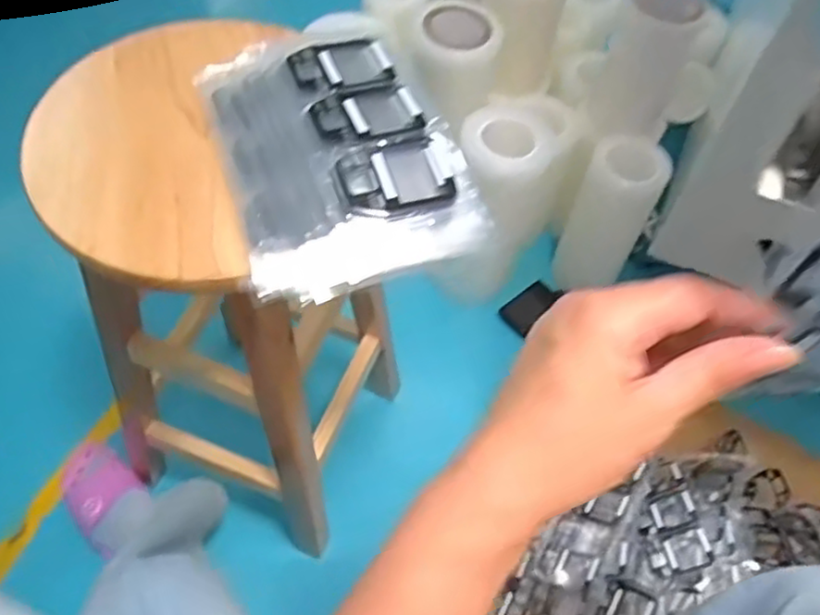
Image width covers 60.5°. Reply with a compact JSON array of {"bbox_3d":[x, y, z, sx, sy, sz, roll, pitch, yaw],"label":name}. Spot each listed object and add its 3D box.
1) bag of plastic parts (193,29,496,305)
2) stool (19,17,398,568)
[{"bbox_3d":[-0.056,-0.115,0.518,0.158,0.067,0.224,-13,59,-13],"label":"bag of plastic parts"},{"bbox_3d":[-0.174,0.017,0.774,0.288,0.534,0.291,22,58,9],"label":"stool"}]

